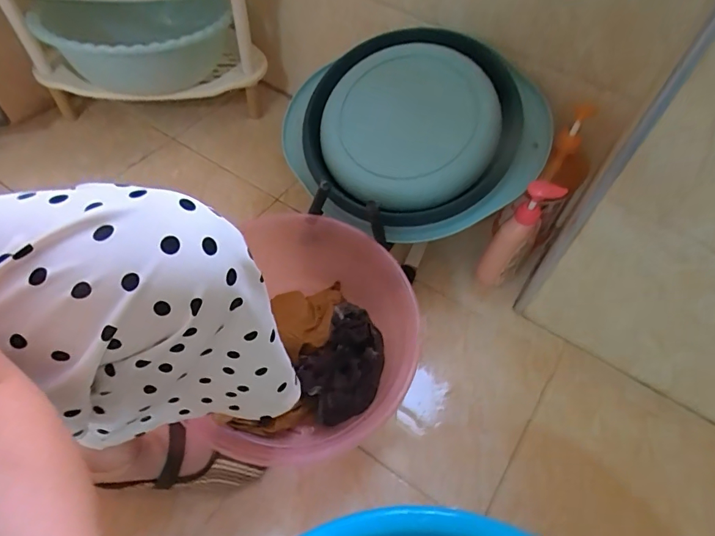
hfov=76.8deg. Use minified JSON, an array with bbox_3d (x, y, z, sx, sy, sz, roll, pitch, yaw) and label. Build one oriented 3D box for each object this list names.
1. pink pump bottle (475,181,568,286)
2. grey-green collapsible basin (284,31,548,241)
[{"bbox_3d":[0.259,-0.049,0.734,0.070,0.218,0.042,-27,60,-20],"label":"pink pump bottle"},{"bbox_3d":[0.070,-0.216,0.713,0.392,0.085,0.359,43,90,17],"label":"grey-green collapsible basin"}]

